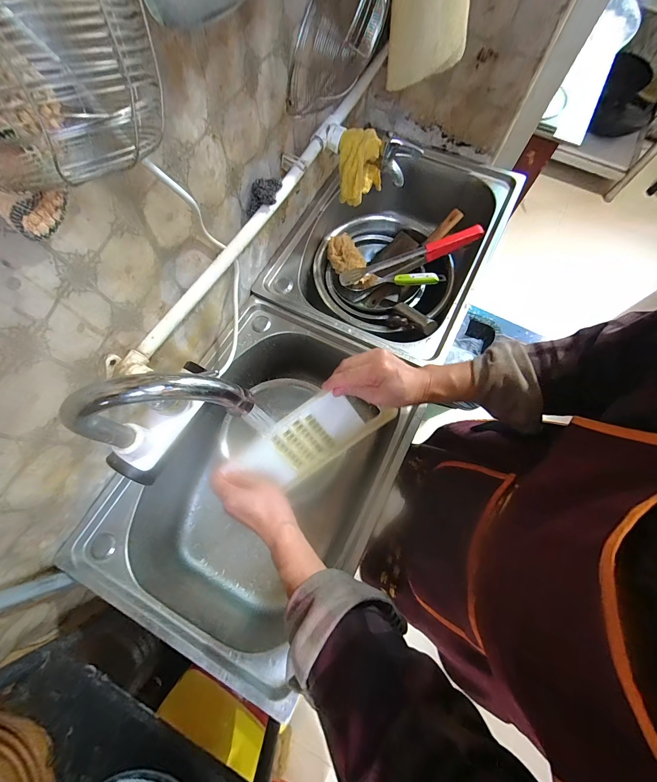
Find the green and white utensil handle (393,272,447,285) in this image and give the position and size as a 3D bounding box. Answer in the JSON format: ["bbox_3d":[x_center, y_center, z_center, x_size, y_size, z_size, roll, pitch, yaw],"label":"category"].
[{"bbox_3d":[0.218,-0.268,0.769,0.121,0.025,0.023,8,71,28],"label":"green and white utensil handle"}]

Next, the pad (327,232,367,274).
[{"bbox_3d":[0.044,-0.350,0.804,0.090,0.053,0.083,-16,74,-5],"label":"pad"}]

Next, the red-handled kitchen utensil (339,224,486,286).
[{"bbox_3d":[0.192,-0.316,0.778,0.333,0.059,0.024,-14,73,14],"label":"red-handled kitchen utensil"}]

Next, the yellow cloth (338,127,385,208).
[{"bbox_3d":[0.061,-0.412,0.604,0.084,0.107,0.087,5,73,1],"label":"yellow cloth"}]

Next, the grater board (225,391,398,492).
[{"bbox_3d":[-0.016,0.069,0.479,0.208,0.010,0.114,-39,118,6],"label":"grater board"}]

